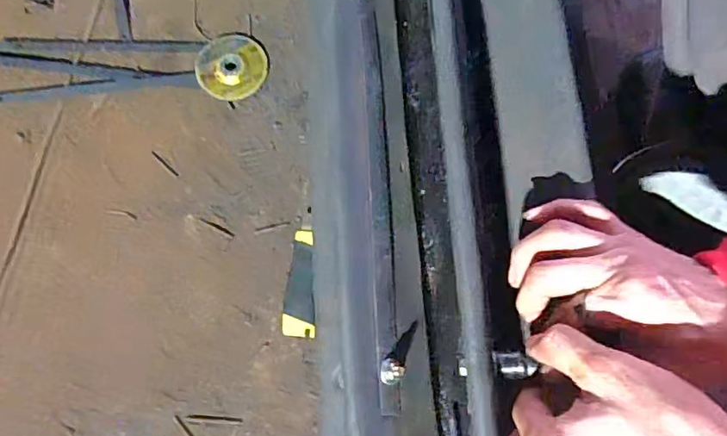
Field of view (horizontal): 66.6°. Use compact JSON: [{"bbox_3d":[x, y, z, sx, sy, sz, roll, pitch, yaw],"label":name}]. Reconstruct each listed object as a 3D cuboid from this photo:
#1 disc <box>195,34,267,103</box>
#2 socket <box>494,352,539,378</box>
[{"bbox_3d":[-0.175,-0.200,0.736,0.092,0.017,0.096,0,74,1],"label":"disc"},{"bbox_3d":[0.085,0.083,0.314,0.021,0.013,0.014,4,75,2],"label":"socket"}]

